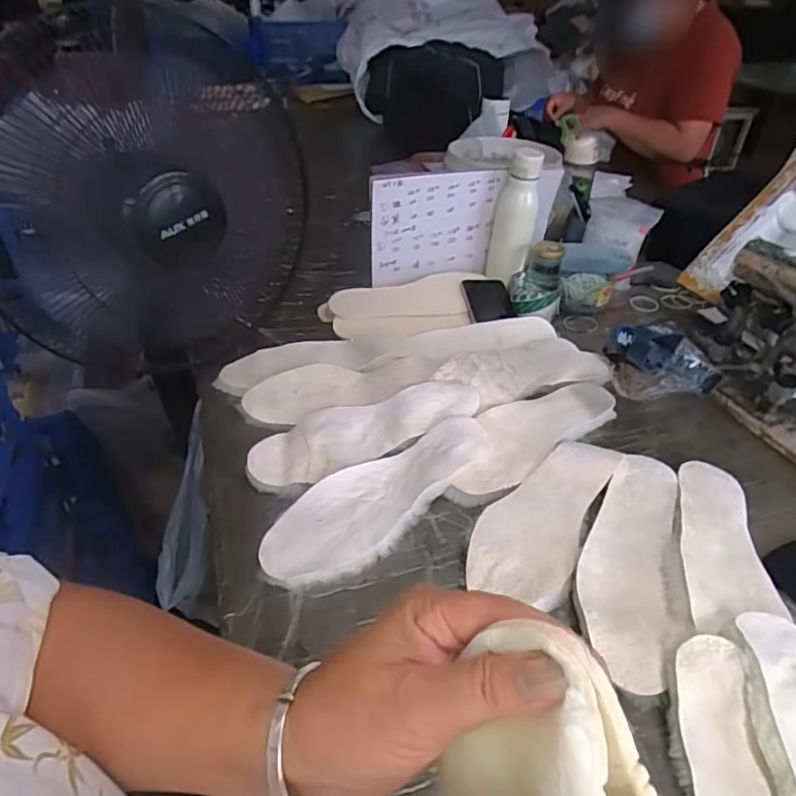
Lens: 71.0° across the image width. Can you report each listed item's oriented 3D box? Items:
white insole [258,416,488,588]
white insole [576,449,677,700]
[{"bbox_3d":[-0.019,0.094,0.585,0.105,0.017,0.280,29,45,29],"label":"white insole"},{"bbox_3d":[0.227,0.143,0.544,0.077,0.010,0.276,16,40,17],"label":"white insole"}]

